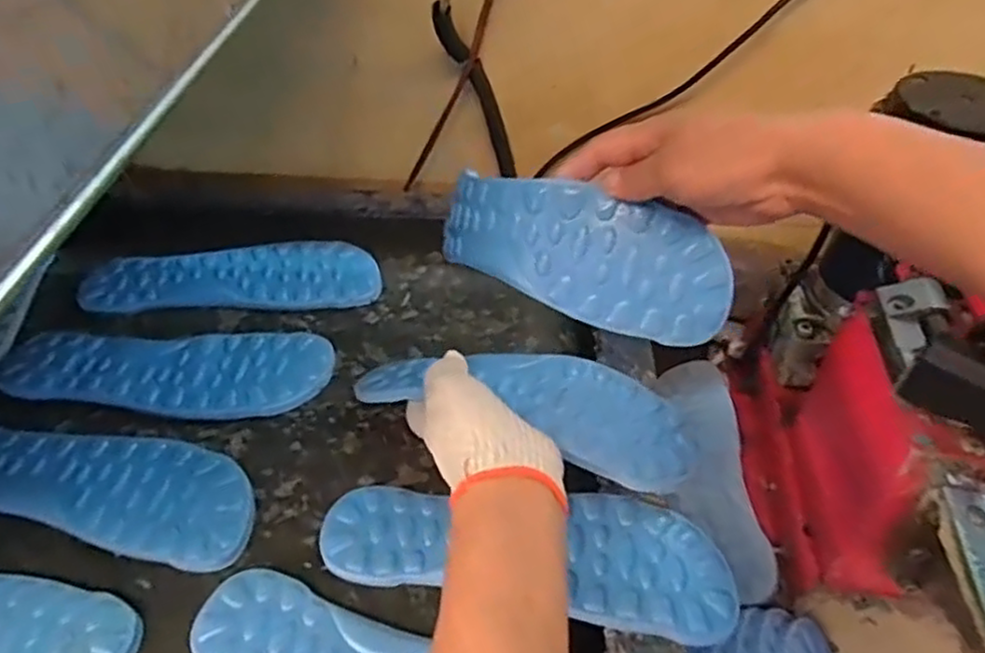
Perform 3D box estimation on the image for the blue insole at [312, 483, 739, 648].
[{"bbox_3d":[0.019,0.133,0.435,0.248,0.010,0.080,8,47,8],"label":"blue insole"}]

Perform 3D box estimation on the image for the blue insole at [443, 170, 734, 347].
[{"bbox_3d":[0.059,-0.051,0.458,0.184,0.075,0.081,17,14,1],"label":"blue insole"}]

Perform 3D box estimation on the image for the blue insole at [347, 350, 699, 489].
[{"bbox_3d":[0.019,0.047,0.472,0.226,0.039,0.078,14,48,17],"label":"blue insole"}]

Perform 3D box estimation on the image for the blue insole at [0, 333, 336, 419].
[{"bbox_3d":[-0.254,0.035,0.540,0.252,0.006,0.079,-1,46,0],"label":"blue insole"}]

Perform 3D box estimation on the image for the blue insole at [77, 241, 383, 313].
[{"bbox_3d":[-0.228,-0.044,0.617,0.254,0.013,0.075,-2,46,-2],"label":"blue insole"}]

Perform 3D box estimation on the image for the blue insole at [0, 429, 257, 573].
[{"bbox_3d":[-0.281,0.103,0.475,0.256,0.004,0.078,9,47,9],"label":"blue insole"}]

